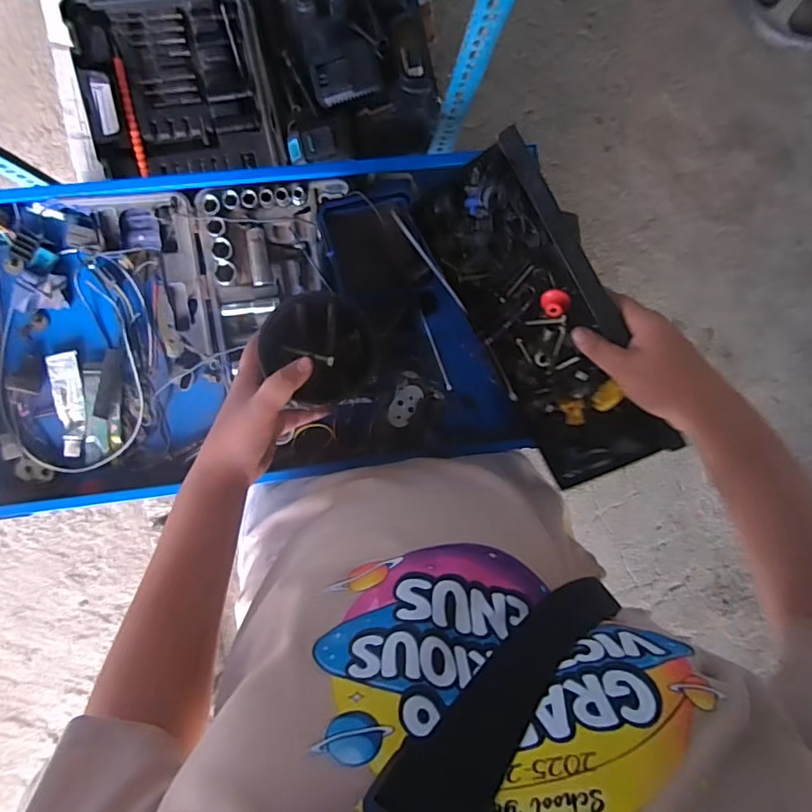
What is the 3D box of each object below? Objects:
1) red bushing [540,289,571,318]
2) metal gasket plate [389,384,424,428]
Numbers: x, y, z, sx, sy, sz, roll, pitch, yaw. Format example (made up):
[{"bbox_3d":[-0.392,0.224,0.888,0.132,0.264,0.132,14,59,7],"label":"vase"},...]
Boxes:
[{"bbox_3d":[0.136,-0.093,0.474,0.021,0.018,0.025,-15,96,-4],"label":"red bushing"},{"bbox_3d":[-0.002,-0.001,0.630,0.028,0.006,0.054,30,91,-7],"label":"metal gasket plate"}]

